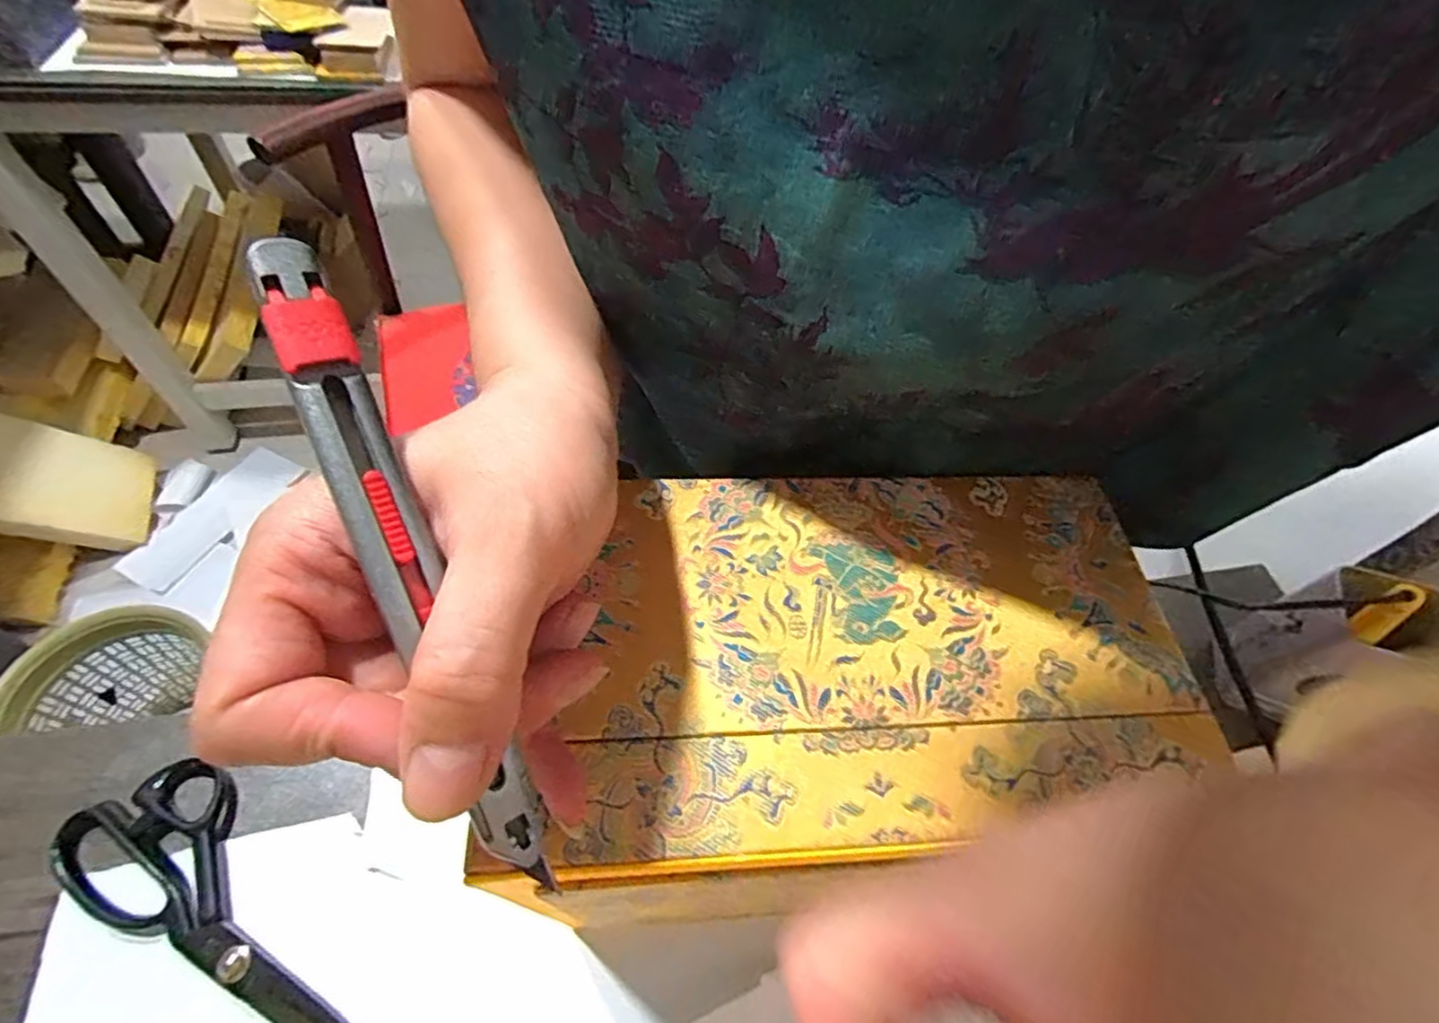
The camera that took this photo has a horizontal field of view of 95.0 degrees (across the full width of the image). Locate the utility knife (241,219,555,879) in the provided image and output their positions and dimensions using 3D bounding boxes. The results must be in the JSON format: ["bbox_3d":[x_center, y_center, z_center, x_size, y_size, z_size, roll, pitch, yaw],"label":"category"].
[{"bbox_3d":[-0.068,0.011,0.143,0.014,0.009,0.146,-23,90,-20],"label":"utility knife"}]

